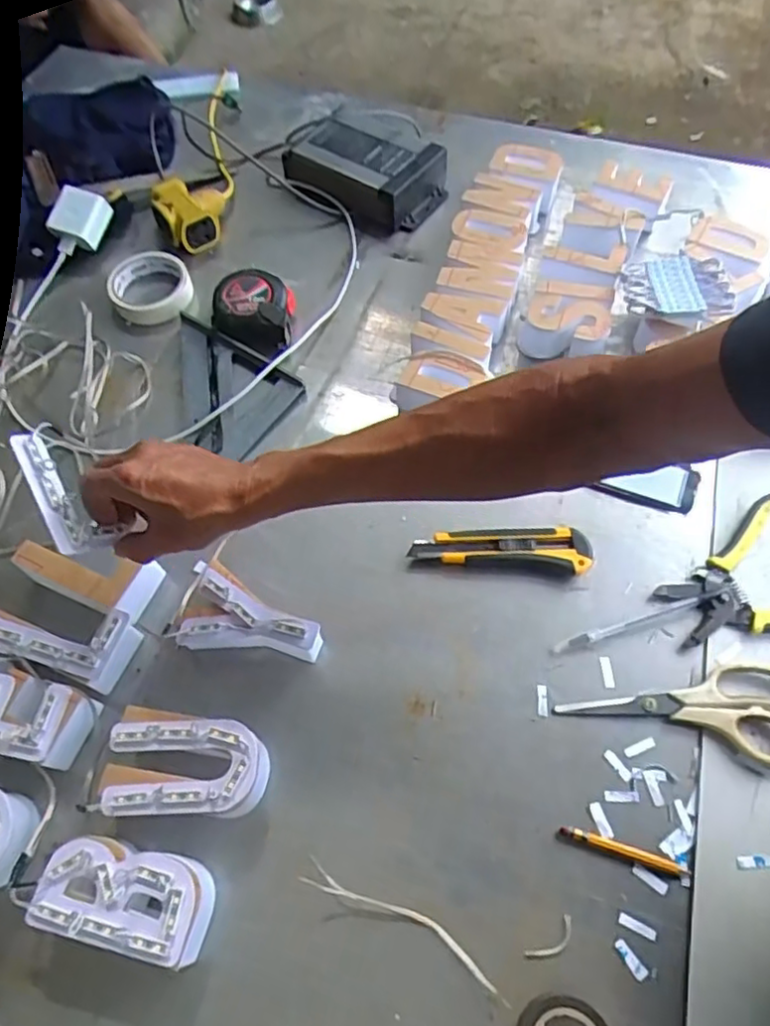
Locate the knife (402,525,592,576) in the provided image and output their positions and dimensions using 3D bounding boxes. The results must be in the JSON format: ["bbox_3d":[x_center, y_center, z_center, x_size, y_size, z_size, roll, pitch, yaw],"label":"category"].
[{"bbox_3d":[0.104,0.030,0.597,0.155,0.023,0.040,6,62,5],"label":"knife"}]

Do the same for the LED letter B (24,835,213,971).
[{"bbox_3d":[-0.179,0.267,0.464,0.121,0.051,0.063,12,62,11],"label":"LED letter B"}]

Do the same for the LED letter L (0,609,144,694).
[{"bbox_3d":[-0.268,0.103,0.551,0.109,0.048,0.056,16,63,10],"label":"LED letter L"}]

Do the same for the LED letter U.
[{"bbox_3d":[-0.148,0.194,0.501,0.116,0.052,0.076,6,61,7],"label":"LED letter U"}]

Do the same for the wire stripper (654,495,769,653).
[{"bbox_3d":[0.313,0.055,0.576,0.141,0.017,0.134,-8,61,-3],"label":"wire stripper"}]

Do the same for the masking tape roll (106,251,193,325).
[{"bbox_3d":[-0.271,-0.262,0.761,0.096,0.029,0.096,-1,61,1],"label":"masking tape roll"}]

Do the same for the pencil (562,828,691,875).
[{"bbox_3d":[0.176,0.248,0.485,0.092,0.004,0.008,15,63,10],"label":"pencil"}]

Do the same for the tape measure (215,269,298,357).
[{"bbox_3d":[-0.144,-0.222,0.730,0.089,0.044,0.082,-1,61,1],"label":"tape measure"}]

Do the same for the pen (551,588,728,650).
[{"bbox_3d":[0.217,0.091,0.559,0.152,0.011,0.012,-16,62,-7],"label":"pen"}]

